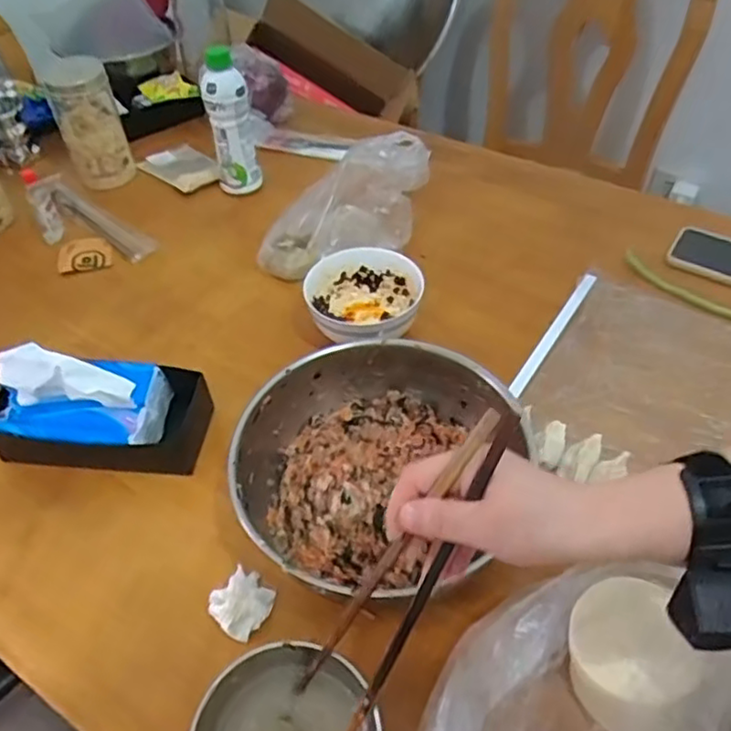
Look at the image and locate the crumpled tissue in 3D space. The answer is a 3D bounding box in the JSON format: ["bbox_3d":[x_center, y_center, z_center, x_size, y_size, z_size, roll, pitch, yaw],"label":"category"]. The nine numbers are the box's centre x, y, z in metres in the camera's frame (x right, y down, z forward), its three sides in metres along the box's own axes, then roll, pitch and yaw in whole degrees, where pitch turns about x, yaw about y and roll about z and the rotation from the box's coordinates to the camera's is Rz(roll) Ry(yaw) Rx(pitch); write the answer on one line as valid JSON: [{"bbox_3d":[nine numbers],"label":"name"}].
[{"bbox_3d":[-0.097,0.179,0.500,0.044,0.031,0.046,29,55,26],"label":"crumpled tissue"}]

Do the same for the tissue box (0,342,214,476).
[{"bbox_3d":[-0.250,0.033,0.591,0.190,0.115,0.088,2,47,4],"label":"tissue box"}]

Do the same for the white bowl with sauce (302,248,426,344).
[{"bbox_3d":[0.000,-0.069,0.701,0.123,0.064,0.112,-1,47,1],"label":"white bowl with sauce"}]

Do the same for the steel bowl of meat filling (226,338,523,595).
[{"bbox_3d":[0.010,0.085,0.544,0.228,0.093,0.206,-14,48,-10],"label":"steel bowl of meat filling"}]

